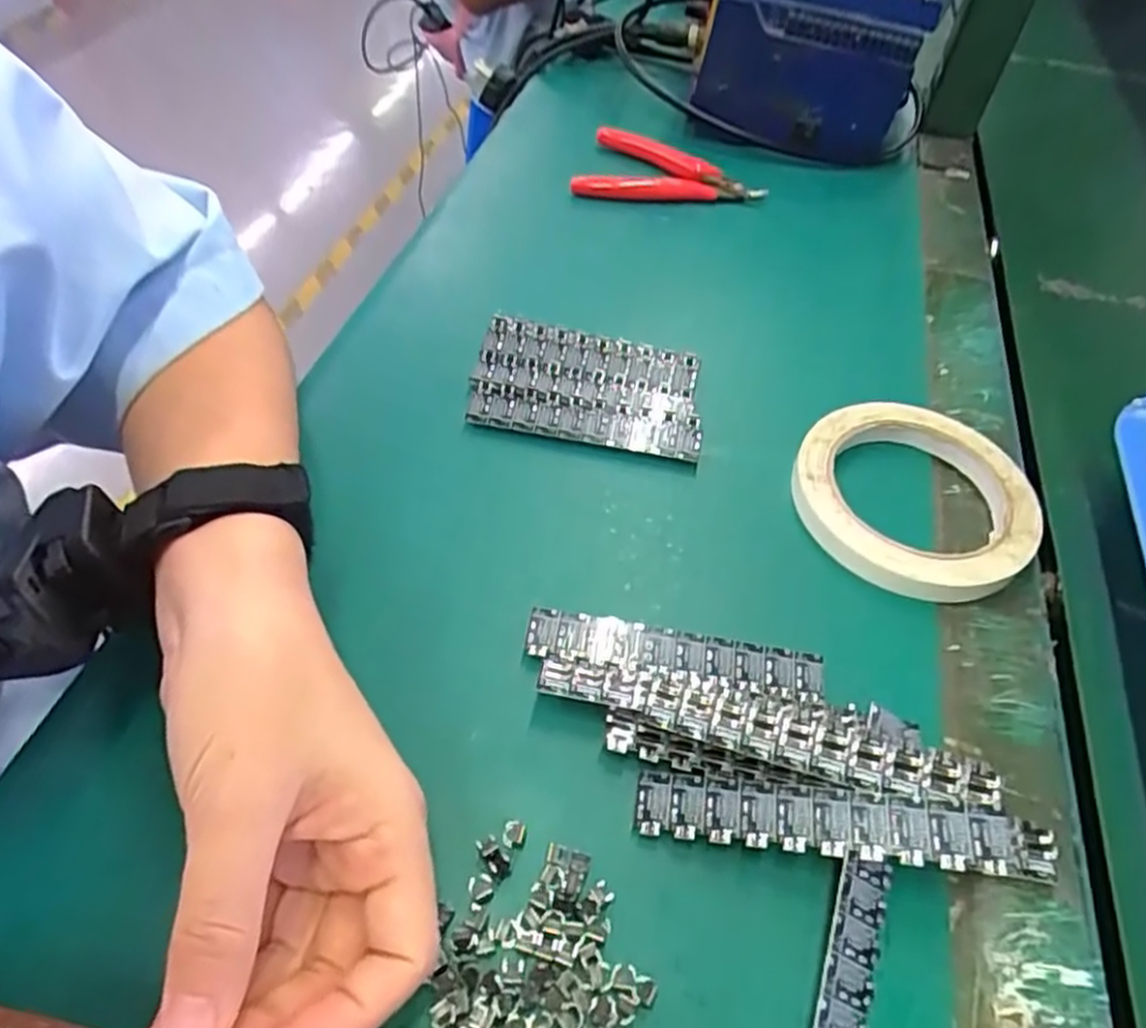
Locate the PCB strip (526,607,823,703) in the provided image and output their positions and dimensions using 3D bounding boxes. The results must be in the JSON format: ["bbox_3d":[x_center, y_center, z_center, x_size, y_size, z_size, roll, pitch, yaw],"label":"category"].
[{"bbox_3d":[0.037,0.054,0.284,0.107,0.012,0.020,9,50,2],"label":"PCB strip"}]

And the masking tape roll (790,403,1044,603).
[{"bbox_3d":[0.151,-0.008,0.341,0.101,0.018,0.099,3,50,-3],"label":"masking tape roll"}]

